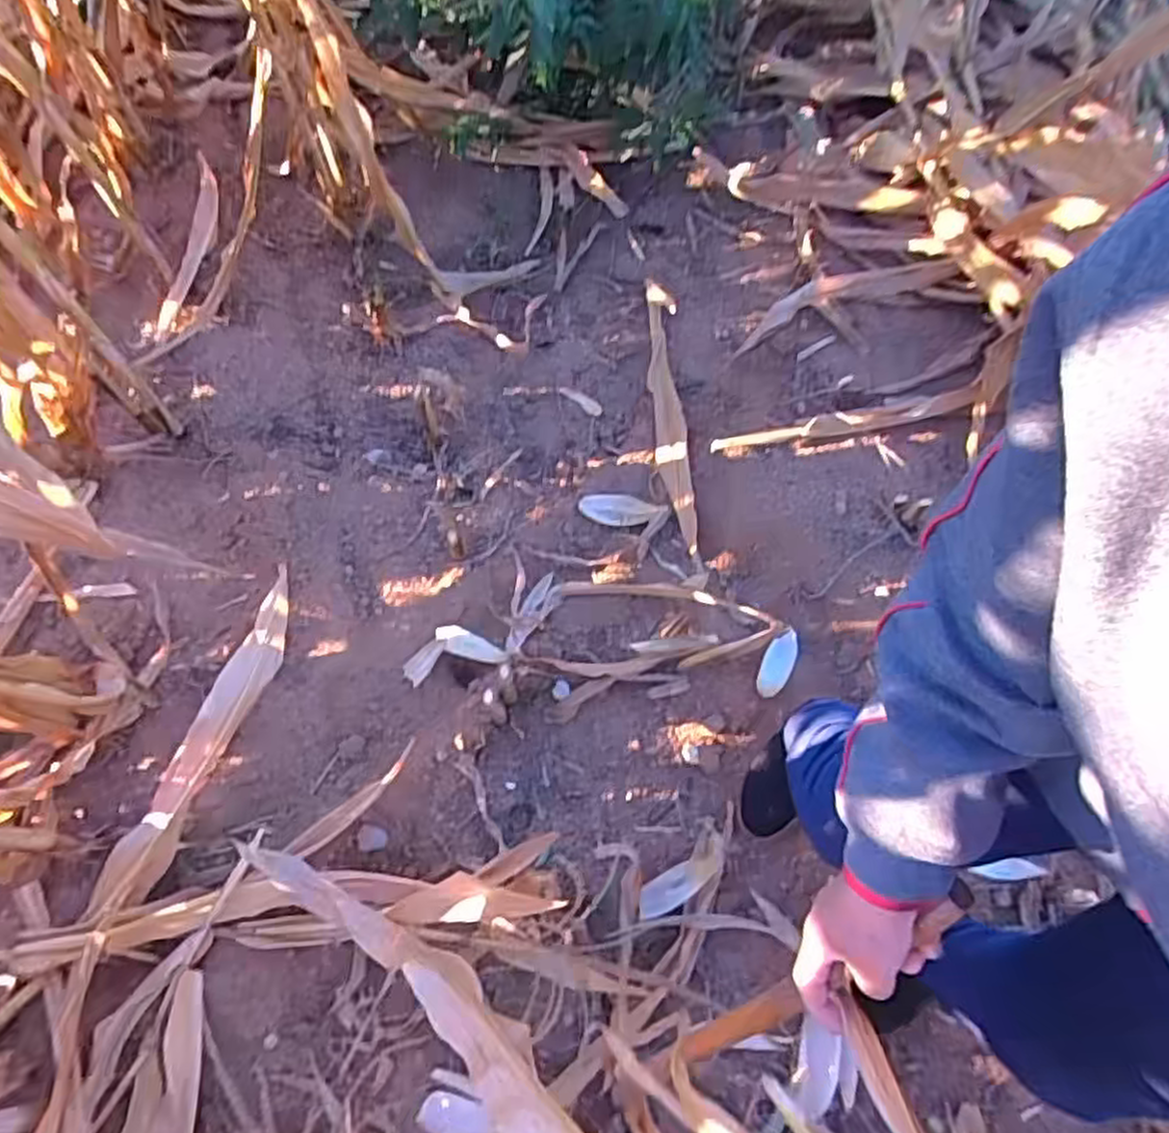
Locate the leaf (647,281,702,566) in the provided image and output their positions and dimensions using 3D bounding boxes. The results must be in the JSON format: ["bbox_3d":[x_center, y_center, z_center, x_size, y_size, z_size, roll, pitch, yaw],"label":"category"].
[{"bbox_3d":[0.164,-0.301,1.437,0.061,0.058,0.642,-2,64,-1],"label":"leaf"}]

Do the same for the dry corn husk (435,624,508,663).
[{"bbox_3d":[-0.190,0.134,1.257,0.123,0.024,0.039,21,65,8],"label":"dry corn husk"}]

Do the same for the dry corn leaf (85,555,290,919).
[{"bbox_3d":[-0.579,0.255,1.164,0.088,0.058,0.573,17,68,9],"label":"dry corn leaf"}]

